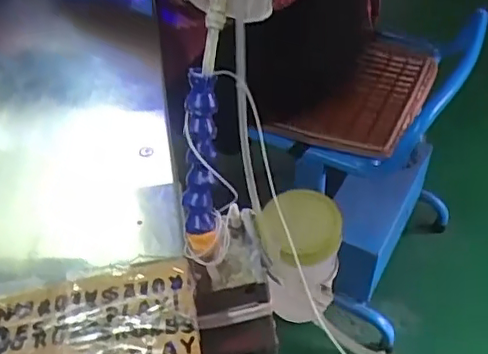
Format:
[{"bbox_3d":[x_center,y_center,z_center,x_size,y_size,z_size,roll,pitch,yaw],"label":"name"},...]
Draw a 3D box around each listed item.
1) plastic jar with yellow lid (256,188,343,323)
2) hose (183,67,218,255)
[{"bbox_3d":[0.051,0.071,0.557,0.077,0.081,0.096,3,46,6],"label":"plastic jar with yellow lid"},{"bbox_3d":[-0.035,-0.007,0.463,0.025,0.145,0.025,5,20,9],"label":"hose"}]

